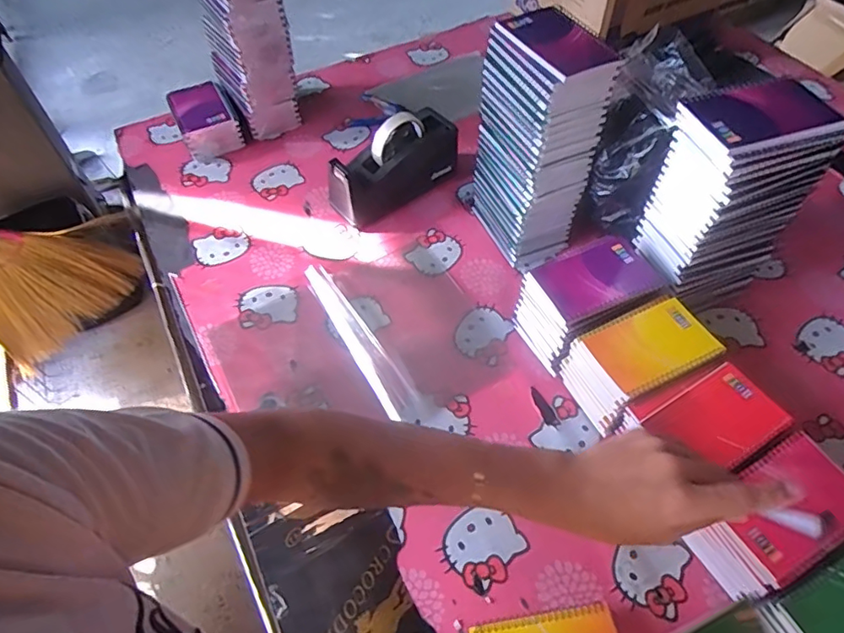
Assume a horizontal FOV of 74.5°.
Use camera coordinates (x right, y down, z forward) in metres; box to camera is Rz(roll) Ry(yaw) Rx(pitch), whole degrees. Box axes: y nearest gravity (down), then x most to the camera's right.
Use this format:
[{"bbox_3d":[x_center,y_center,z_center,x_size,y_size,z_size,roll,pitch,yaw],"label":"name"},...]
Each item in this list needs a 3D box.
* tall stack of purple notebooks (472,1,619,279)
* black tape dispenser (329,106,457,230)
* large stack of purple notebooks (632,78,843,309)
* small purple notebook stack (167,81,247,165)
[{"bbox_3d":[0.138,-0.215,0.708,0.100,0.285,0.136,-20,57,-13],"label":"tall stack of purple notebooks"},{"bbox_3d":[-0.044,-0.225,0.817,0.203,0.116,0.076,-35,61,-21],"label":"black tape dispenser"},{"bbox_3d":[0.339,-0.119,0.646,0.138,0.292,0.095,-15,56,-8],"label":"large stack of purple notebooks"},{"bbox_3d":[-0.367,-0.335,0.943,0.096,0.055,0.136,-27,58,-17],"label":"small purple notebook stack"}]

